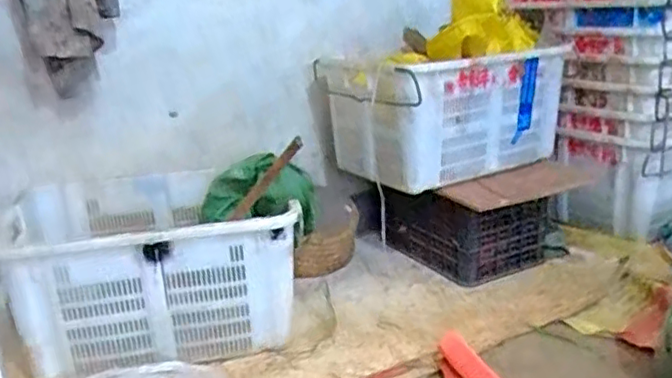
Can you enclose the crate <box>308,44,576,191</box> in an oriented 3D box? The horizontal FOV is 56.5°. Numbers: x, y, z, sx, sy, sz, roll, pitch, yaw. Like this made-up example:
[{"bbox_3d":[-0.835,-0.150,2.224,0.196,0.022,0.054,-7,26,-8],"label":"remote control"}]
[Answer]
[{"bbox_3d":[0.316,-0.229,1.871,0.593,0.342,0.410,-16,22,-34],"label":"crate"}]

